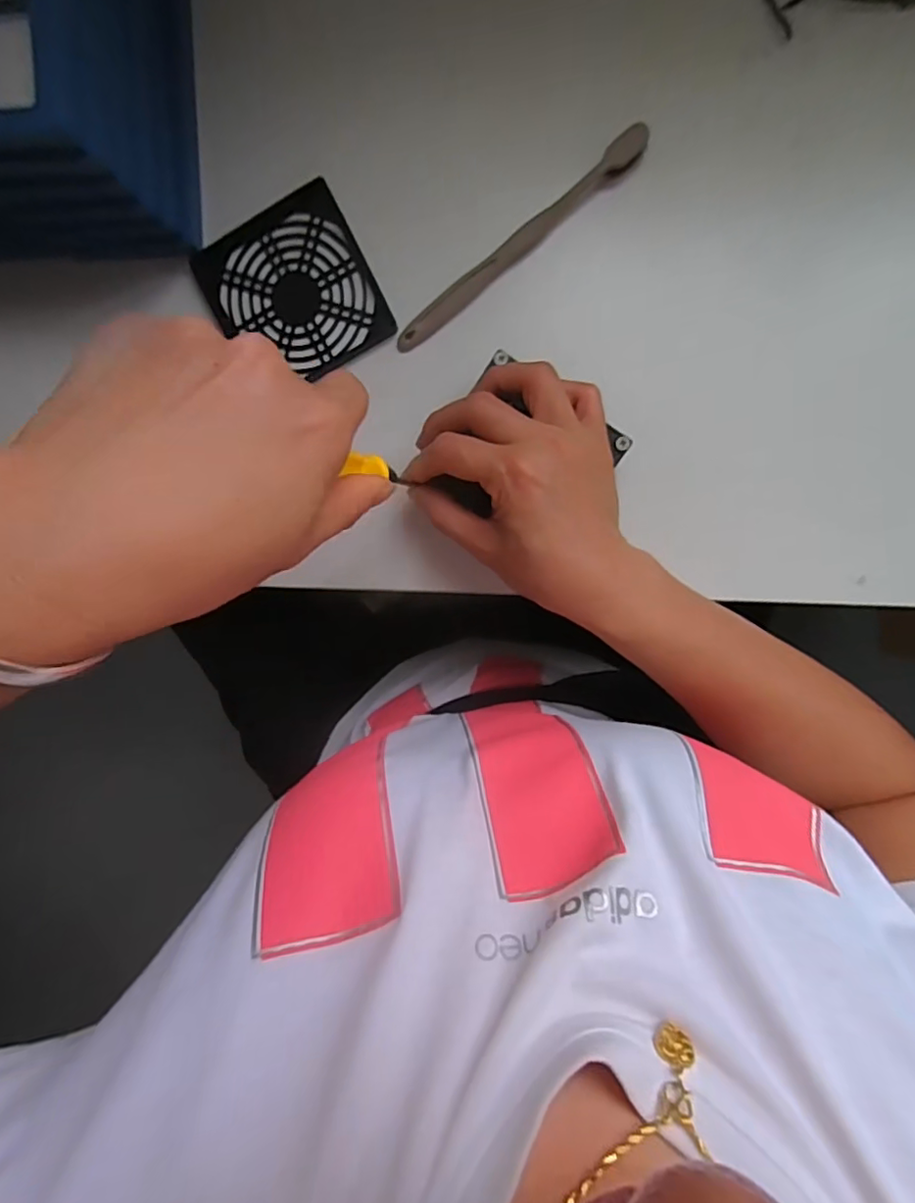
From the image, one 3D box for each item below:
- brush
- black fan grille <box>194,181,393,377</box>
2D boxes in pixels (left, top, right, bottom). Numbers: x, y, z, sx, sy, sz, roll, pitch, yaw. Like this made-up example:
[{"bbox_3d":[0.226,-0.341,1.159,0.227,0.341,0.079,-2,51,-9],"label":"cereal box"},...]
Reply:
[{"bbox_3d":[0.035,-0.207,0.333,0.172,0.017,0.013,-37,91,7],"label":"brush"},{"bbox_3d":[-0.101,-0.189,0.352,0.096,0.012,0.097,-26,92,7],"label":"black fan grille"}]

